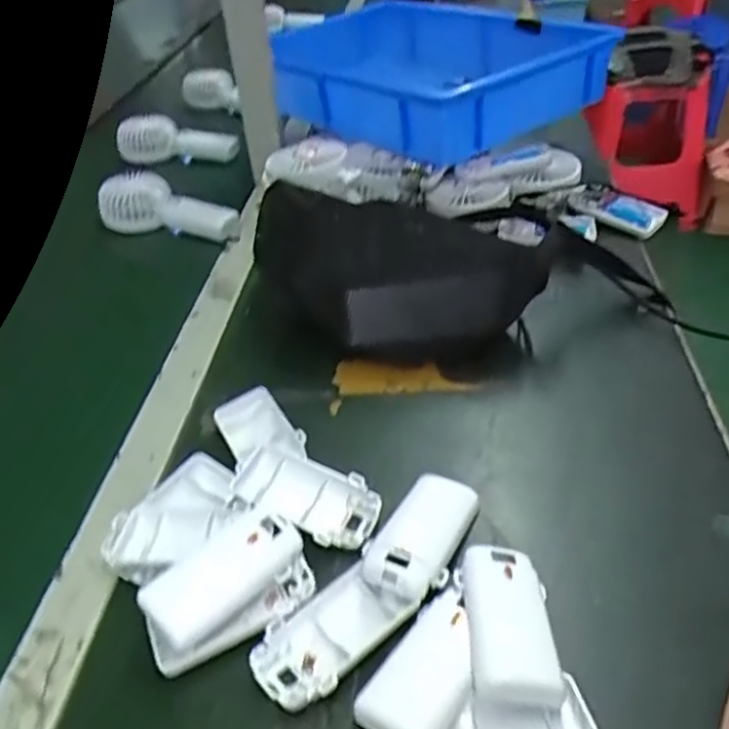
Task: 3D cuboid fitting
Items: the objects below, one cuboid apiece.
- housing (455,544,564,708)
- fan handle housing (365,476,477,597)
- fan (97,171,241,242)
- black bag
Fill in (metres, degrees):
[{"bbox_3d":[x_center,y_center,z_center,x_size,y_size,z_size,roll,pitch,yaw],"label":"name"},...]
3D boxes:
[{"bbox_3d":[0.076,0.141,0.366,0.044,0.026,0.089,-3,38,5],"label":"housing"},{"bbox_3d":[0.034,0.102,0.413,0.050,0.026,0.091,11,42,21],"label":"fan handle housing"},{"bbox_3d":[-0.231,-0.194,0.828,0.195,0.052,0.073,10,41,20],"label":"fan"},{"bbox_3d":[0.013,-0.079,0.585,0.260,0.091,0.136,16,44,26],"label":"black bag"}]

